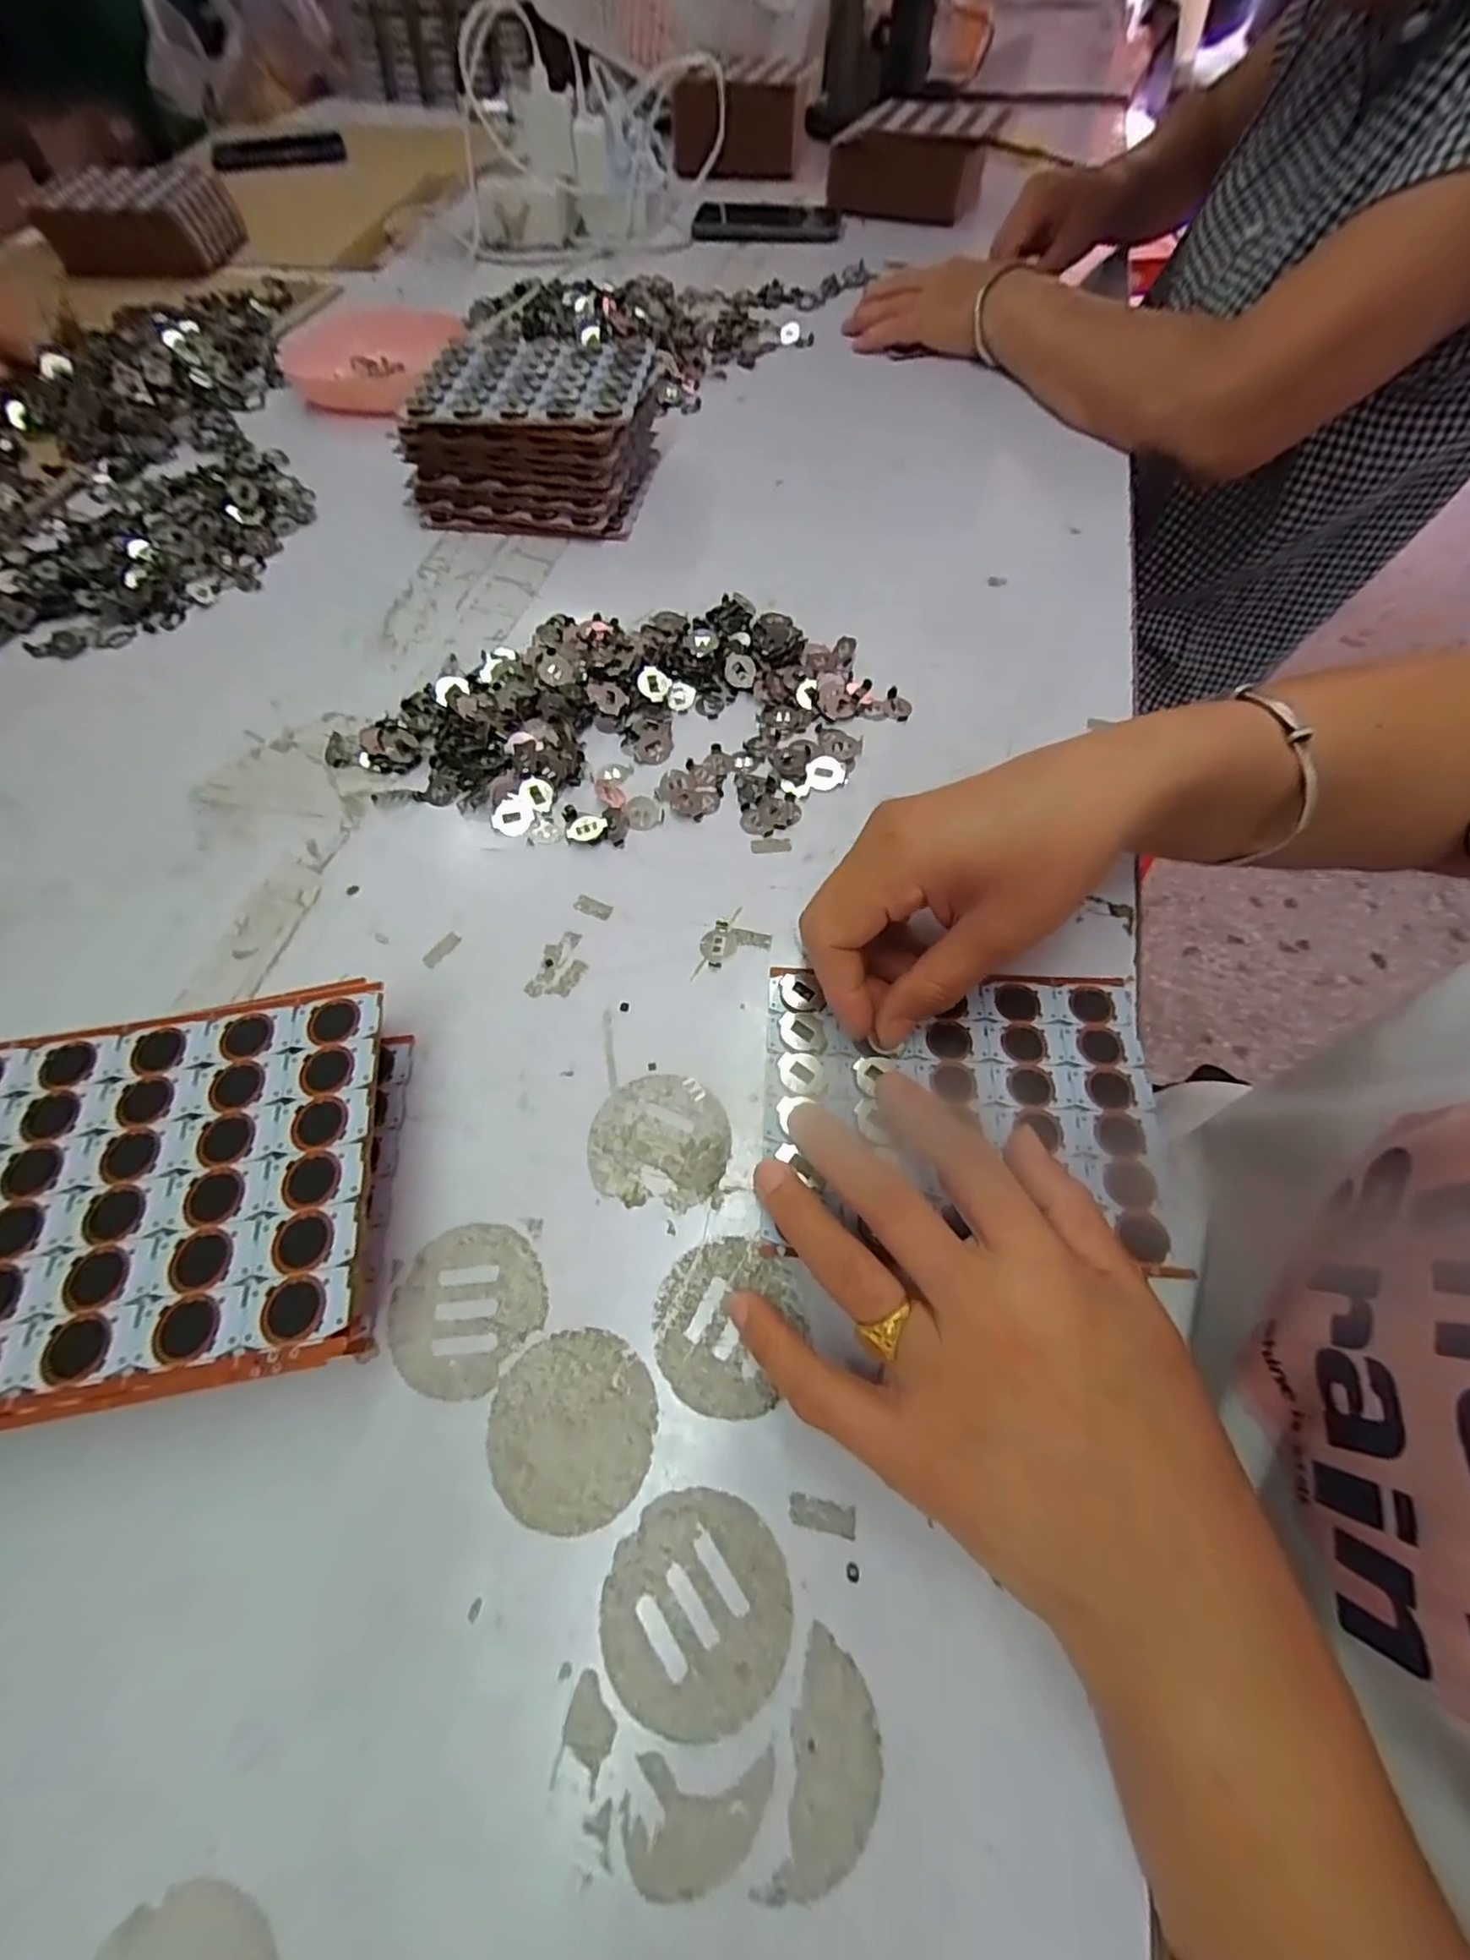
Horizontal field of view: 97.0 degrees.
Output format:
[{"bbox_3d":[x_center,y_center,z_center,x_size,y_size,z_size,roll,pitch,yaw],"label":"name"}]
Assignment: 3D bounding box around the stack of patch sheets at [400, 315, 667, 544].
[{"bbox_3d":[-0.138,-0.371,0.444,0.158,0.066,0.116,10,63,7],"label":"stack of patch sheets"}]

